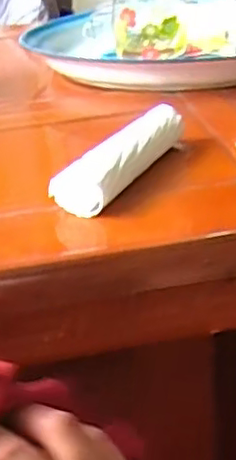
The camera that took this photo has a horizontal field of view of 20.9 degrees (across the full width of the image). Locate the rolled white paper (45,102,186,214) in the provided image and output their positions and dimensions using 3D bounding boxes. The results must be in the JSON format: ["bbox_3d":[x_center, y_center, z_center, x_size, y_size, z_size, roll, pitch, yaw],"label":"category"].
[{"bbox_3d":[0.006,-0.049,0.416,0.030,0.028,0.126,11,32,28],"label":"rolled white paper"}]

